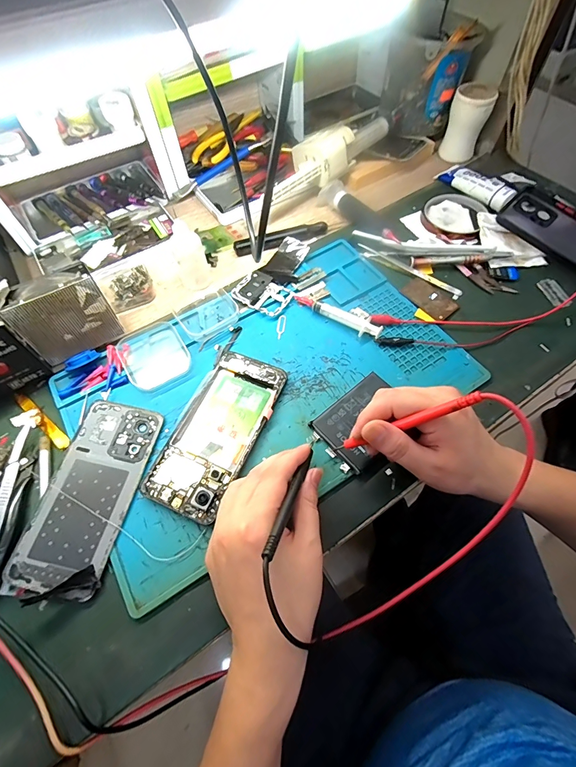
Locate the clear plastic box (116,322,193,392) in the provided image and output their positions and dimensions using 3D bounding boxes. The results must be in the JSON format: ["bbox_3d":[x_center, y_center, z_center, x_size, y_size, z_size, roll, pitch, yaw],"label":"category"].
[{"bbox_3d":[-0.139,-0.031,0.372,0.063,0.020,0.070,-31,65,-15],"label":"clear plastic box"}]

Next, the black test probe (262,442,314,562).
[{"bbox_3d":[0.004,0.080,0.262,0.007,0.009,0.113,18,28,11],"label":"black test probe"}]

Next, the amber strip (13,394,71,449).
[{"bbox_3d":[-0.239,0.035,0.349,0.084,0.004,0.012,37,68,19],"label":"amber strip"}]

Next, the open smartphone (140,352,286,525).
[{"bbox_3d":[-0.064,0.041,0.334,0.074,0.009,0.157,21,64,12],"label":"open smartphone"}]

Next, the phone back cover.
[{"bbox_3d":[-0.169,0.092,0.308,0.071,0.009,0.162,9,62,6],"label":"phone back cover"}]

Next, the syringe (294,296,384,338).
[{"bbox_3d":[0.054,-0.076,0.393,0.102,0.013,0.019,28,66,15],"label":"syringe"}]

